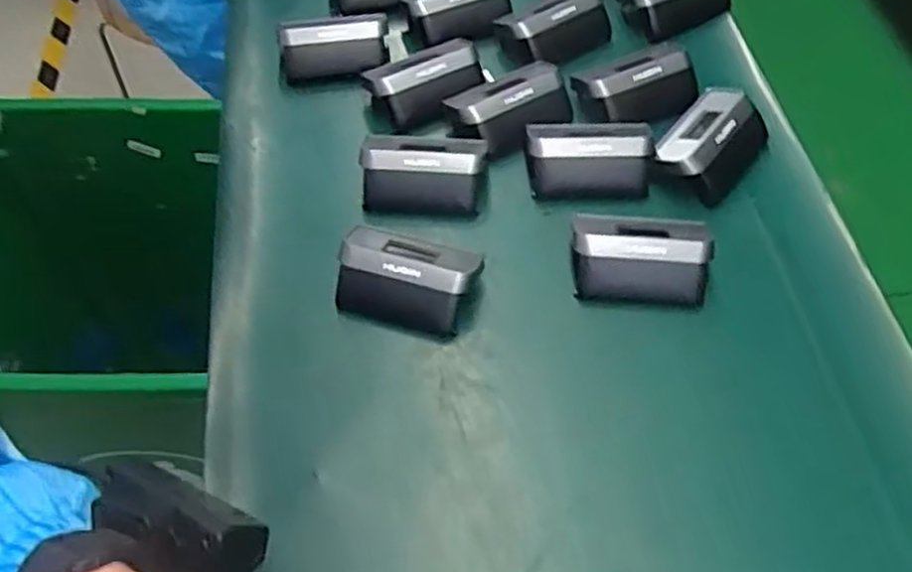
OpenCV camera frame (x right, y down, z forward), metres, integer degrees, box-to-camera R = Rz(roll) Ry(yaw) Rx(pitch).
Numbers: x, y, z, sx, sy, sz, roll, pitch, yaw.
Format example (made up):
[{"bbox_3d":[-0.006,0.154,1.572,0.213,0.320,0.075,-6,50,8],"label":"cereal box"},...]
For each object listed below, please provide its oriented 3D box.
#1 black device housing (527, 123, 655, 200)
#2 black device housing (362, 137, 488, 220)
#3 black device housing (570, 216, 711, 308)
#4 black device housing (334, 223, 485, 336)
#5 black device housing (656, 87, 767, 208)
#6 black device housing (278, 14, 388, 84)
[{"bbox_3d":[0.078,-0.076,0.466,0.070,0.031,0.043,4,55,3],"label":"black device housing"},{"bbox_3d":[-0.020,-0.068,0.460,0.068,0.029,0.041,6,55,3],"label":"black device housing"},{"bbox_3d":[0.099,-0.016,0.424,0.070,0.031,0.047,5,55,3],"label":"black device housing"},{"bbox_3d":[-0.027,-0.004,0.416,0.070,0.026,0.043,14,56,9],"label":"black device housing"},{"bbox_3d":[0.151,-0.083,0.466,0.048,0.031,0.071,31,60,20],"label":"black device housing"},{"bbox_3d":[-0.082,-0.161,0.527,0.070,0.033,0.031,-6,55,-5],"label":"black device housing"}]

